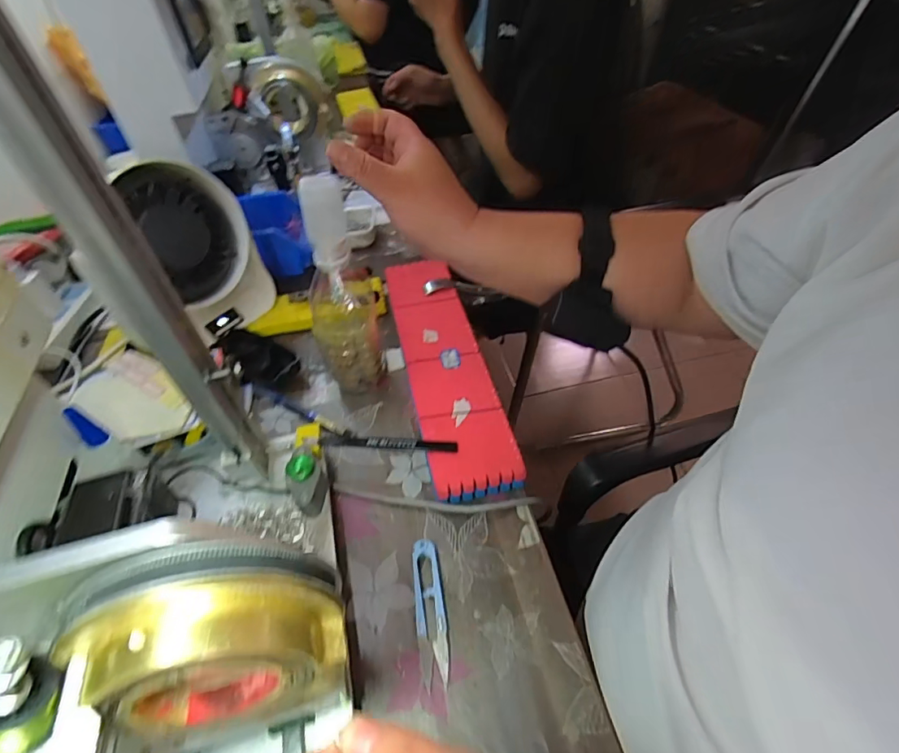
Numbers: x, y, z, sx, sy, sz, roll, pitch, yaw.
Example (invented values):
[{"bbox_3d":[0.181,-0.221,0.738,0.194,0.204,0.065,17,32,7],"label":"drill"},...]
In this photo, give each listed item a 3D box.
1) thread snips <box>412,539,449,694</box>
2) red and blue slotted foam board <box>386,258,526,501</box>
[{"bbox_3d":[-0.015,0.173,0.373,0.023,0.011,0.101,-8,45,-1],"label":"thread snips"},{"bbox_3d":[-0.007,-0.021,0.534,0.079,0.018,0.329,-13,48,-6],"label":"red and blue slotted foam board"}]

